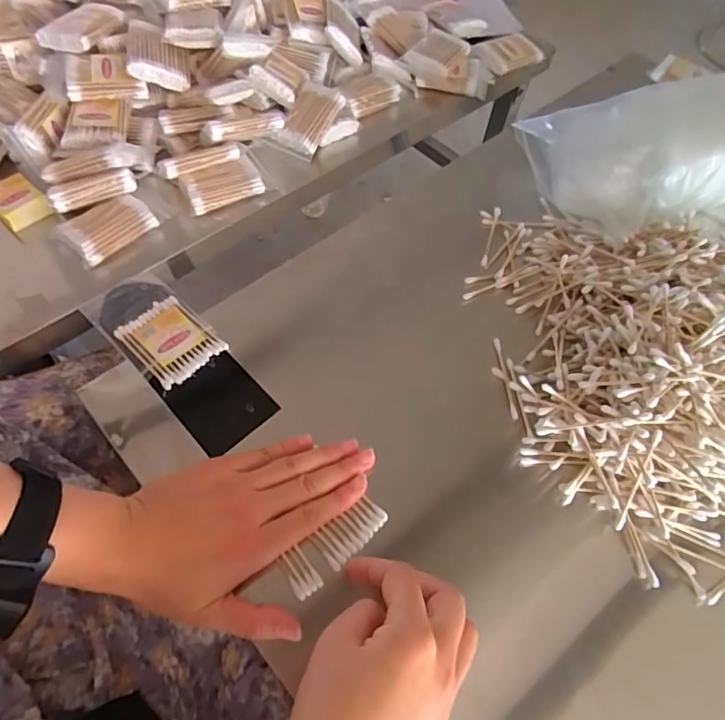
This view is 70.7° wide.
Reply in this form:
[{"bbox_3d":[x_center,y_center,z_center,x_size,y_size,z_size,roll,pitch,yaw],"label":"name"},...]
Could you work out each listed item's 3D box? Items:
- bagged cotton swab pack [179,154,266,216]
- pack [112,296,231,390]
[{"bbox_3d":[-0.135,-0.169,0.493,0.072,0.021,0.036,-27,65,-18],"label":"bagged cotton swab pack"},{"bbox_3d":[-0.151,-0.014,0.400,0.073,0.009,0.053,38,64,17],"label":"pack"}]

